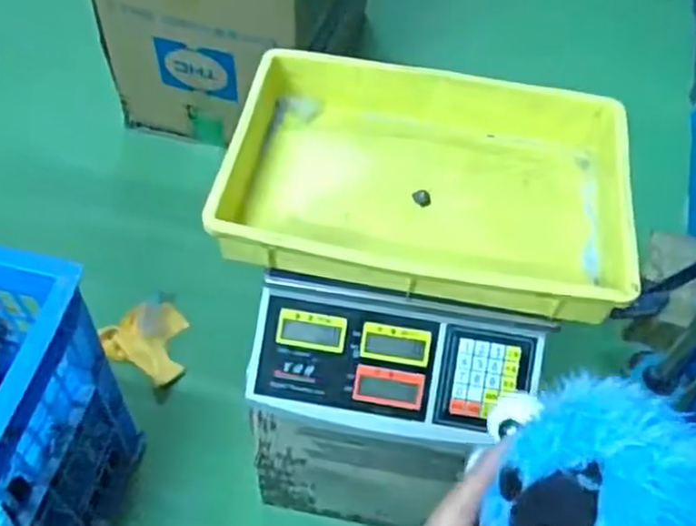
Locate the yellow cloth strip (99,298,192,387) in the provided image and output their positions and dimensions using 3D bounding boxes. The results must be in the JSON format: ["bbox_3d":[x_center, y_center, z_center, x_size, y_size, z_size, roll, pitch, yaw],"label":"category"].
[{"bbox_3d":[-0.311,0.128,1.113,0.126,0.033,0.150,-31,63,-23],"label":"yellow cloth strip"}]

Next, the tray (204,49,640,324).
[{"bbox_3d":[0.072,-0.077,0.674,0.351,0.091,0.255,10,55,2],"label":"tray"}]

